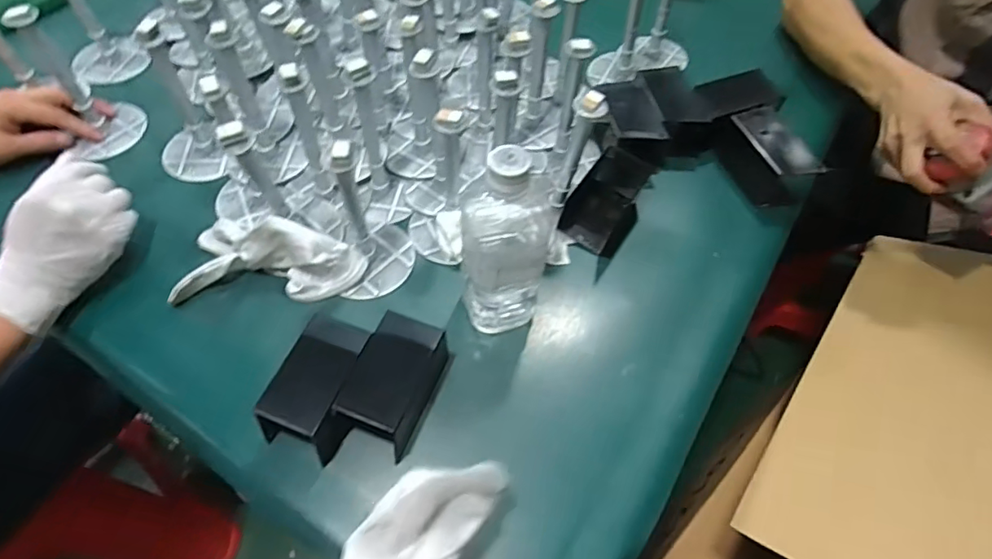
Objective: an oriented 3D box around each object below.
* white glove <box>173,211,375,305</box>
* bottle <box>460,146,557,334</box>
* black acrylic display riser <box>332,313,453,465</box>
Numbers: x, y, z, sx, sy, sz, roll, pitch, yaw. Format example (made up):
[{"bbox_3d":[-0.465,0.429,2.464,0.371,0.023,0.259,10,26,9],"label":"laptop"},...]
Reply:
[{"bbox_3d":[-0.215,-0.027,0.516,0.172,0.060,0.076,0,57,-2],"label":"white glove"},{"bbox_3d":[0.010,-0.032,0.449,0.065,0.195,0.080,3,57,0],"label":"bottle"},{"bbox_3d":[-0.082,0.084,0.454,0.058,0.060,0.100,20,59,11],"label":"black acrylic display riser"}]

